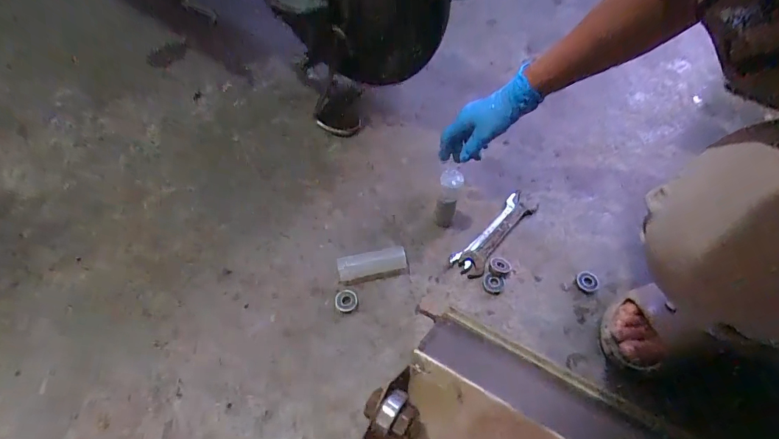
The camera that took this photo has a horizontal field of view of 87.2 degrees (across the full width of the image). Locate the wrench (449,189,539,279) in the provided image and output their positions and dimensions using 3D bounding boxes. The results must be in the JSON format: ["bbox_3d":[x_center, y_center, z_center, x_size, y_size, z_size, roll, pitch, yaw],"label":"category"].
[{"bbox_3d":[0.170,0.019,0.649,0.049,0.010,0.172,39,66,21],"label":"wrench"}]

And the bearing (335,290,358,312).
[{"bbox_3d":[-0.062,0.117,0.591,0.031,0.007,0.032,0,58,0],"label":"bearing"}]

